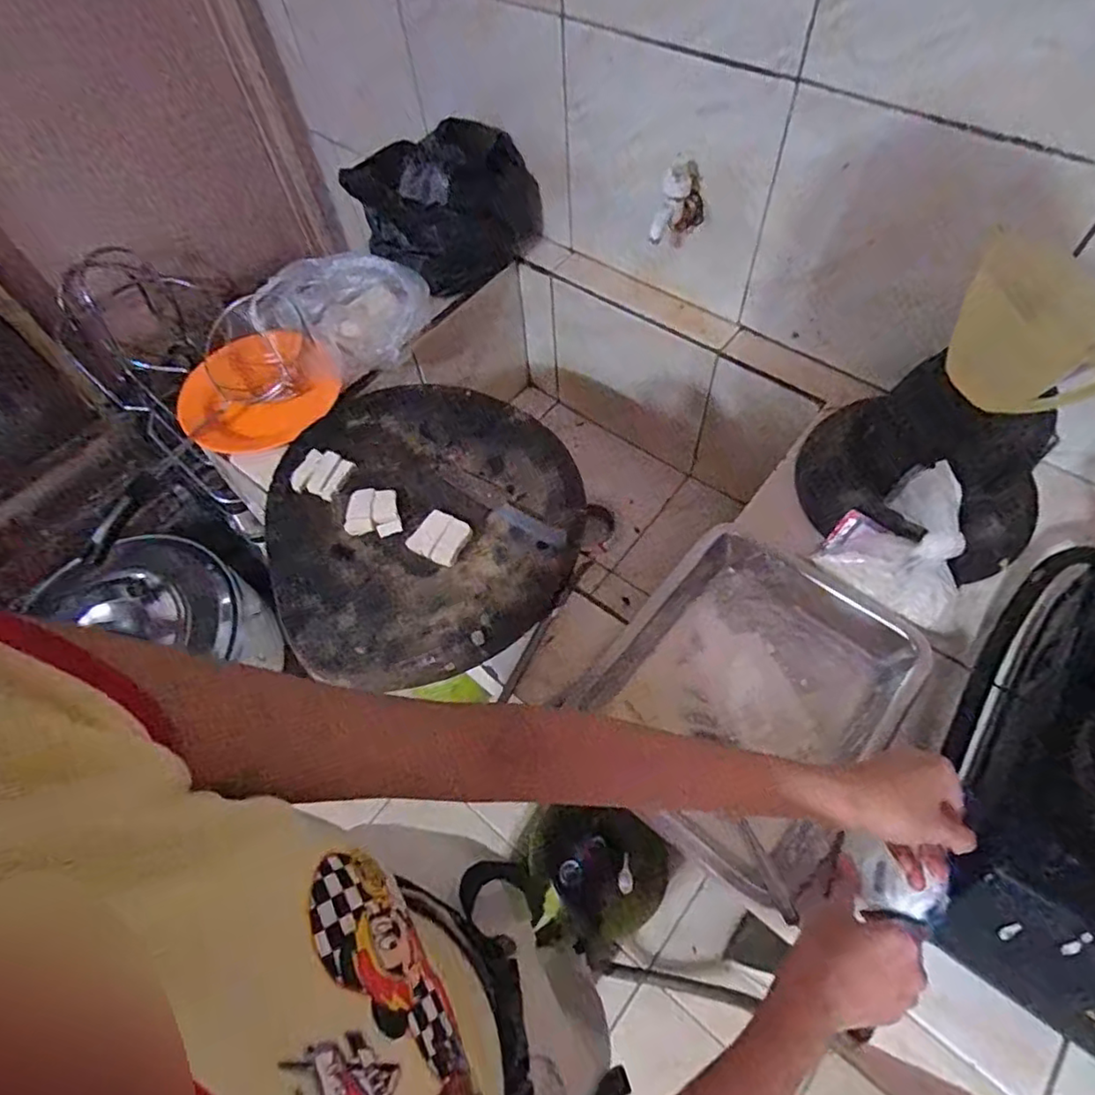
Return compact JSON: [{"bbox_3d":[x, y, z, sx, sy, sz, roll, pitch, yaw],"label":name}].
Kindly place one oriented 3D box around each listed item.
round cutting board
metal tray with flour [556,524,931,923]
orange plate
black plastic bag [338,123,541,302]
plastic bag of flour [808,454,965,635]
[{"bbox_3d":[-0.141,-0.041,0.690,0.332,0.037,0.356,-2,60,3],"label":"round cutting board"},{"bbox_3d":[0.190,0.138,0.597,0.248,0.071,0.299,37,69,22],"label":"metal tray with flour"},{"bbox_3d":[-0.390,-0.208,0.834,0.172,0.045,0.193,40,80,15],"label":"orange plate"},{"bbox_3d":[-0.139,-0.482,0.893,0.241,0.172,0.105,-34,64,-15],"label":"black plastic bag"},{"bbox_3d":[0.339,-0.006,0.577,0.123,0.134,0.067,38,69,22],"label":"plastic bag of flour"}]

